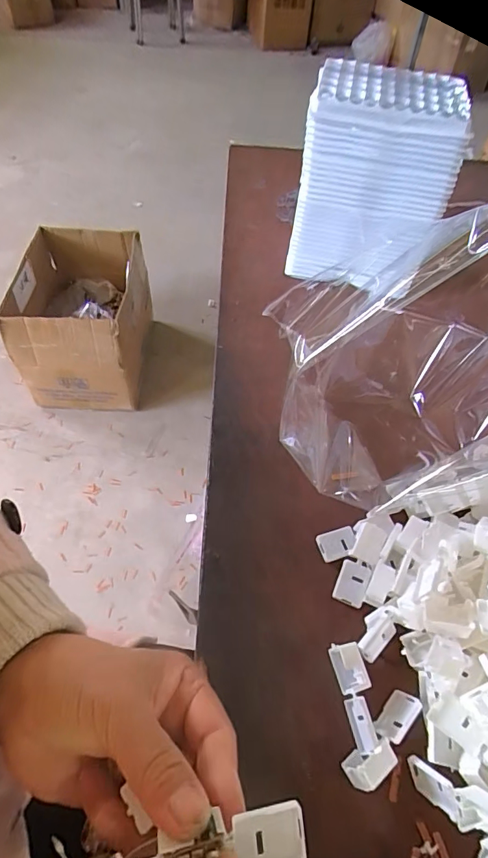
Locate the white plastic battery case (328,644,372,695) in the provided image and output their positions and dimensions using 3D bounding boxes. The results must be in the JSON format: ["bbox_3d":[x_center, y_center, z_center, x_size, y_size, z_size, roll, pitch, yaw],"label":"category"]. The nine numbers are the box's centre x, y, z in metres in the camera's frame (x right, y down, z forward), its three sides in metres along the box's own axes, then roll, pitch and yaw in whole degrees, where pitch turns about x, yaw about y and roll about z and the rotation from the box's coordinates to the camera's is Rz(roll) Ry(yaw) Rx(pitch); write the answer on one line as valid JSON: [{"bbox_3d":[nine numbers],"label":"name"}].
[{"bbox_3d":[0.063,0.143,0.270,0.015,0.016,0.027,-12,58,-11],"label":"white plastic battery case"}]

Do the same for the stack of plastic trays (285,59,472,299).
[{"bbox_3d":[0.117,-0.222,0.420,0.128,0.166,0.076,11,56,4],"label":"stack of plastic trays"}]

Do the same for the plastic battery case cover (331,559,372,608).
[{"bbox_3d":[0.073,0.103,0.301,0.020,0.004,0.027,21,58,11],"label":"plastic battery case cover"}]

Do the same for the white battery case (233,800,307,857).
[{"bbox_3d":[0.010,0.156,0.173,0.027,0.006,0.020,-6,79,-7],"label":"white battery case"}]

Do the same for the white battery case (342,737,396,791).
[{"bbox_3d":[0.068,0.181,0.242,0.028,0.019,0.015,-24,61,-18],"label":"white battery case"}]

